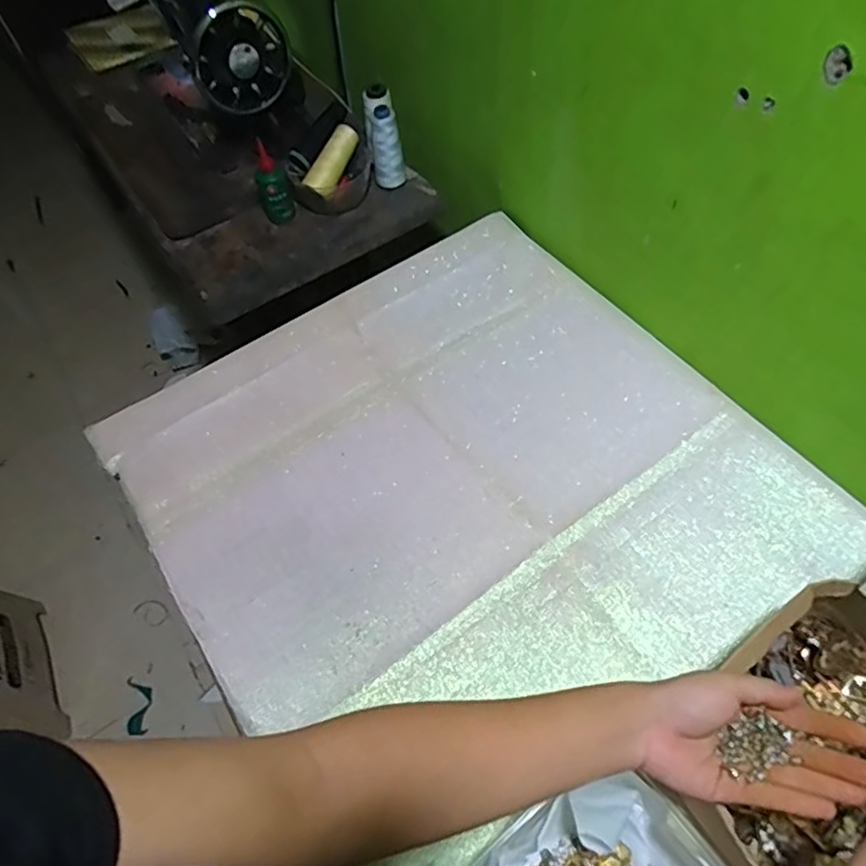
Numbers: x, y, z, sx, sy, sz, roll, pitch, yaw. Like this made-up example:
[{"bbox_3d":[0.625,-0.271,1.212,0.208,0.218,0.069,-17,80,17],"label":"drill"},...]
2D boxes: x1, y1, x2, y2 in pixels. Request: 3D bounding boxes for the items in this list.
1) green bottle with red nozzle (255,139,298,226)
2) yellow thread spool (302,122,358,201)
[{"bbox_3d":[-0.220,-0.342,0.840,0.044,0.129,0.033,-19,58,-7],"label":"green bottle with red nozzle"},{"bbox_3d":[-0.144,-0.394,0.879,0.035,0.035,0.115,26,84,20],"label":"yellow thread spool"}]

